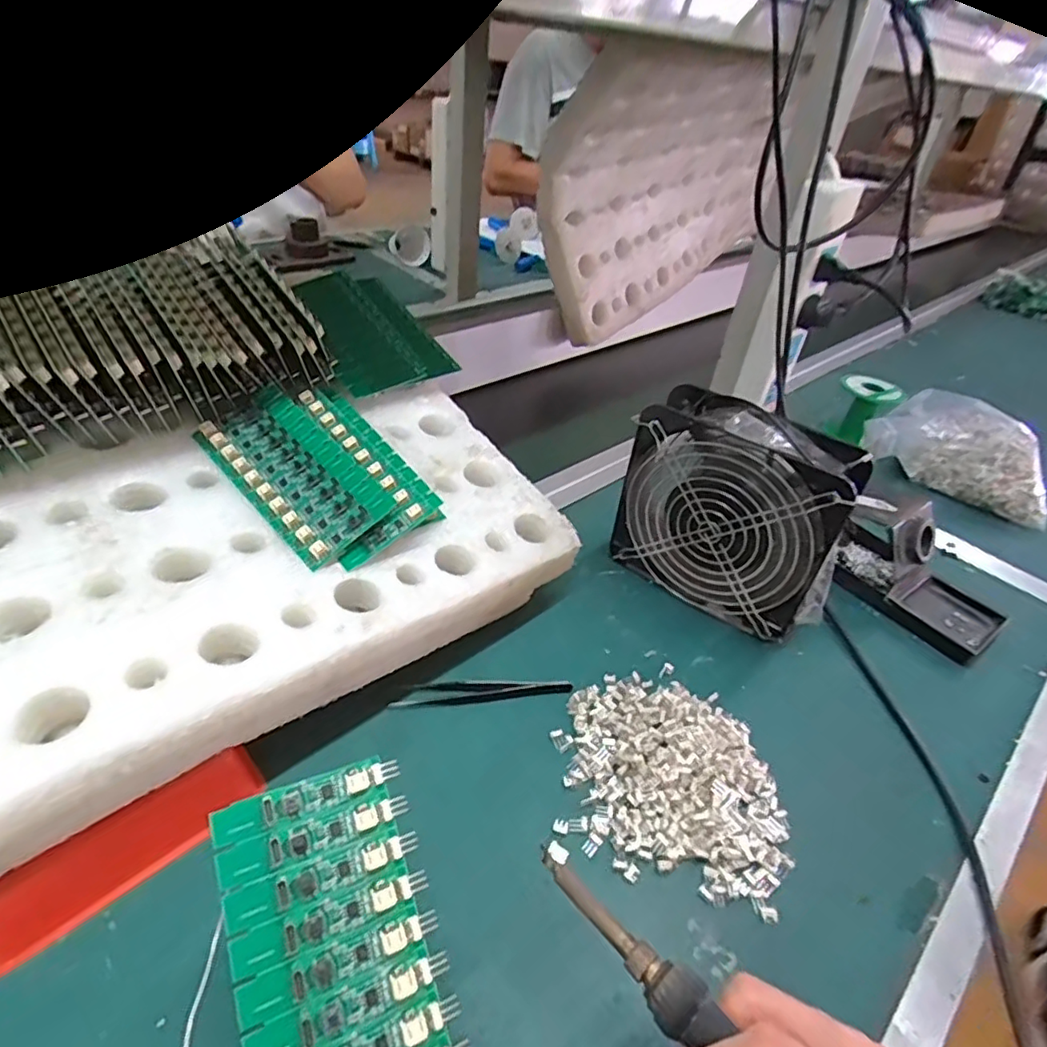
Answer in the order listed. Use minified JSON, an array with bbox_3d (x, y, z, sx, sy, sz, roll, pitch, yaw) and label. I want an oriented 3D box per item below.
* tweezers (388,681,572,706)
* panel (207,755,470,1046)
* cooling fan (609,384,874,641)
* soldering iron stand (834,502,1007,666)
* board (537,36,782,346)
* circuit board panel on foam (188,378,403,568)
[{"bbox_3d":[-0.026,0.110,0.398,0.114,0.005,0.014,0,39,-9],"label":"tweezers"},{"bbox_3d":[-0.062,0.161,0.213,0.067,0.008,0.136,-14,68,-24],"label":"panel"},{"bbox_3d":[0.152,-0.008,0.454,0.152,0.152,0.057,29,43,25],"label":"cooling fan"},{"bbox_3d":[0.325,0.032,0.496,0.078,0.071,0.141,-23,48,-33],"label":"soldering iron stand"},{"bbox_3d":[0.201,-0.392,0.761,0.389,0.273,0.144,-21,46,-31],"label":"board"},{"bbox_3d":[-0.144,-0.035,0.377,0.063,0.008,0.136,-41,66,-19],"label":"circuit board panel on foam"}]

